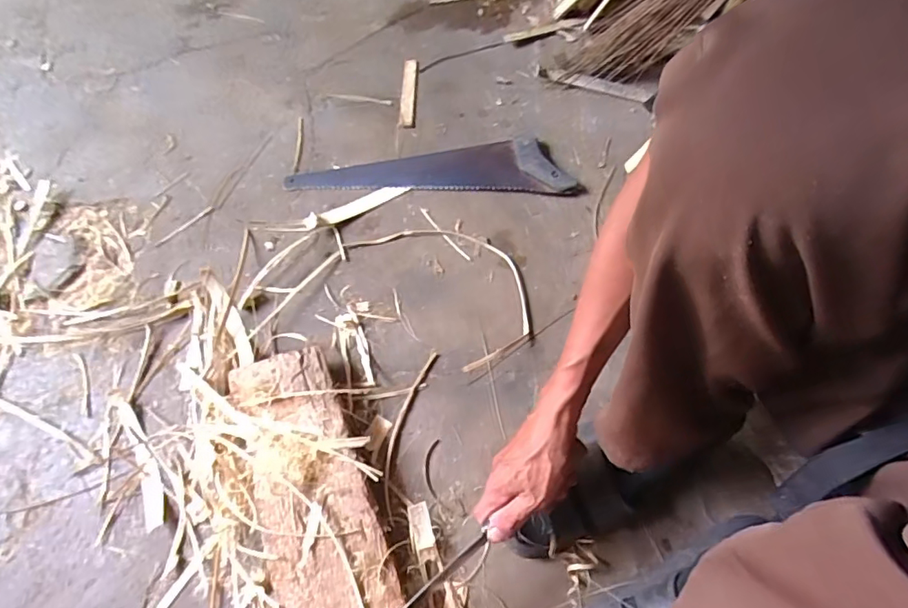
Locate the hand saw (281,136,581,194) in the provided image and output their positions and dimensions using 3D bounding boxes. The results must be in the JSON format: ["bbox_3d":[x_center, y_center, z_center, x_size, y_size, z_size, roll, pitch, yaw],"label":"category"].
[{"bbox_3d":[-0.035,-0.217,0.807,0.430,0.025,0.098,4,64,5],"label":"hand saw"}]

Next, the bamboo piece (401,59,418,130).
[{"bbox_3d":[-0.075,-0.352,0.872,0.025,0.011,0.151,0,63,3],"label":"bamboo piece"}]

